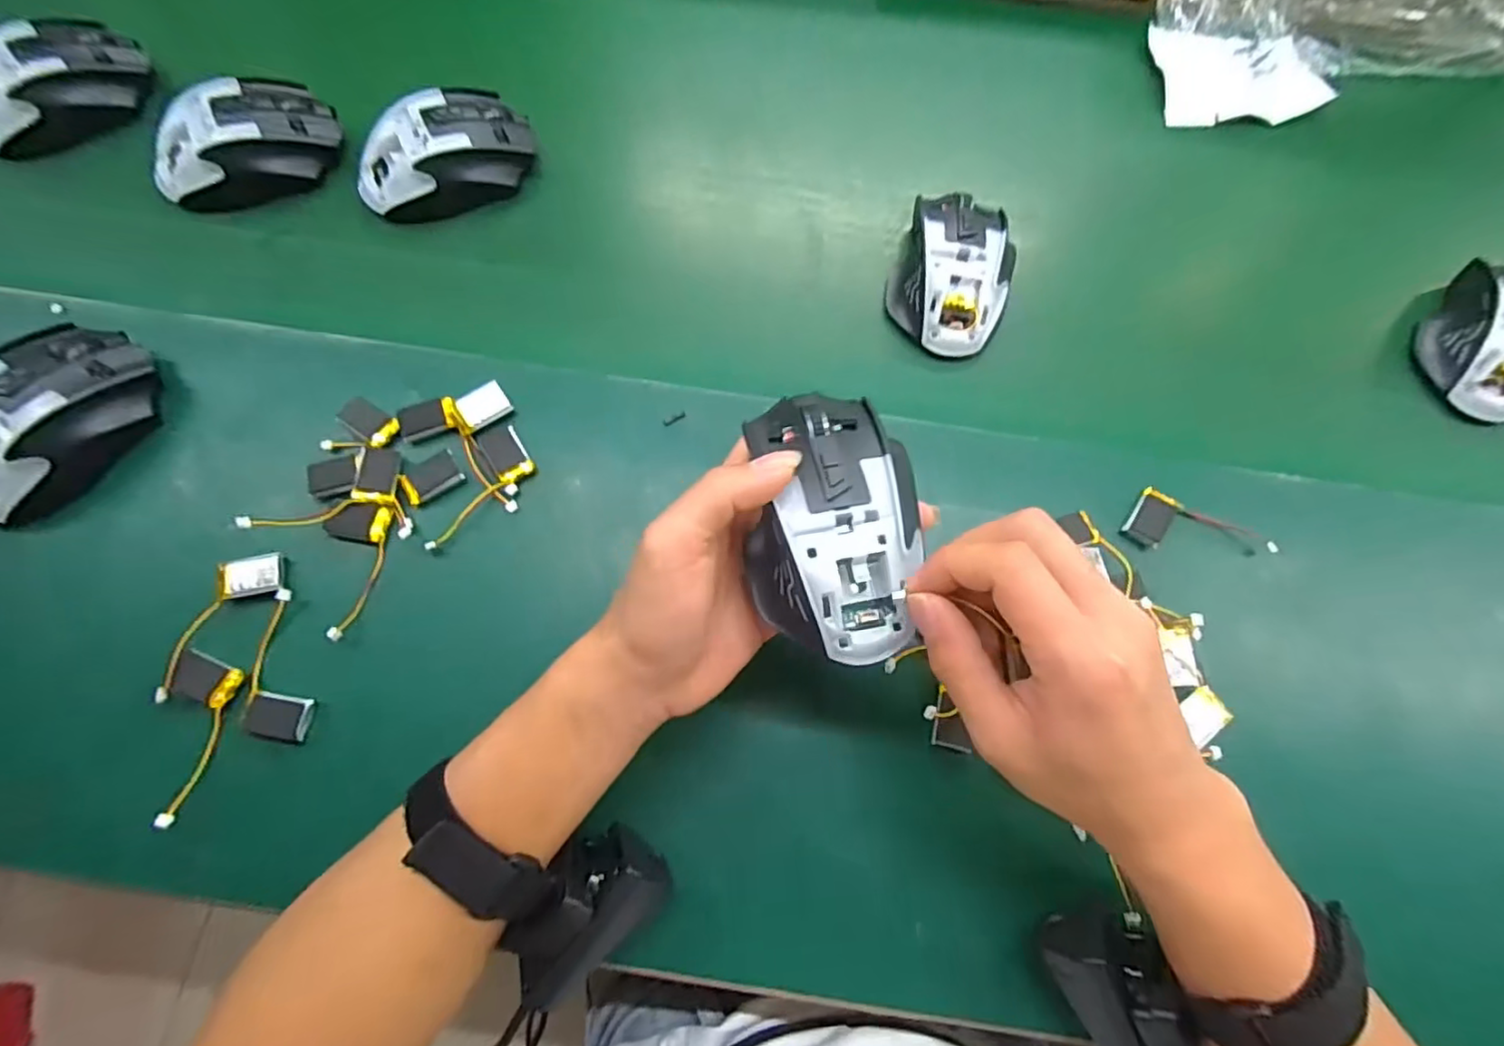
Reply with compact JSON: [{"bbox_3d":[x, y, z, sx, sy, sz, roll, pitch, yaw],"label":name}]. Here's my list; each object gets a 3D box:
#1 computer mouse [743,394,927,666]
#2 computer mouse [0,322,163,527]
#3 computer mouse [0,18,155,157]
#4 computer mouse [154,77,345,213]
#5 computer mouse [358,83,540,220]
[{"bbox_3d":[0.033,-0.001,0.261,0.065,0.035,0.111,-5,72,-3],"label":"computer mouse"},{"bbox_3d":[-0.379,-0.055,0.339,0.062,0.041,0.112,27,74,8],"label":"computer mouse"},{"bbox_3d":[-0.470,-0.294,0.427,0.111,0.050,0.059,-41,77,-12],"label":"computer mouse"},{"bbox_3d":[-0.332,-0.247,0.417,0.116,0.047,0.066,-30,75,-9],"label":"computer mouse"},{"bbox_3d":[-0.201,-0.240,0.418,0.115,0.048,0.068,-26,75,-8],"label":"computer mouse"}]

